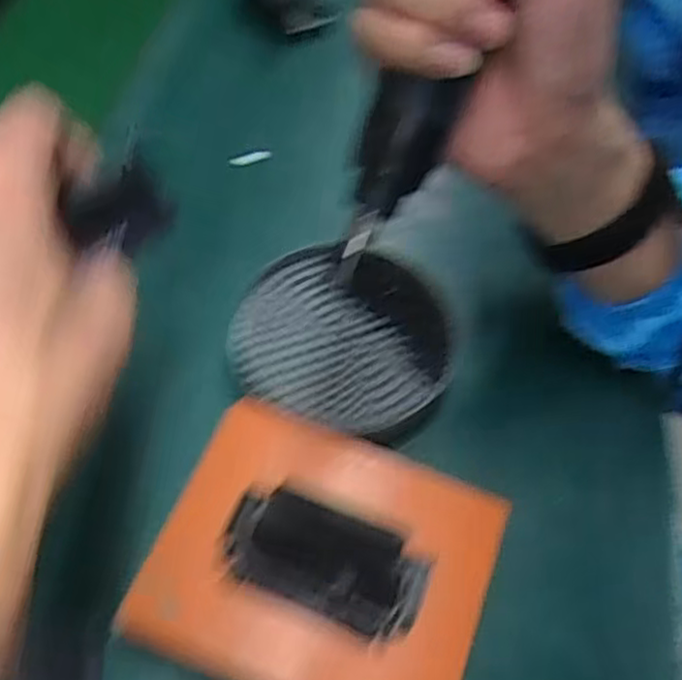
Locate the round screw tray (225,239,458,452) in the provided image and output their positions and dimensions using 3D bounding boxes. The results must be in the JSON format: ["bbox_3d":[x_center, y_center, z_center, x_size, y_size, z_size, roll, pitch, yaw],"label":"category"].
[{"bbox_3d":[0.000,-0.001,0.375,0.111,0.015,0.097,17,58,7],"label":"round screw tray"}]

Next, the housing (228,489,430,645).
[{"bbox_3d":[-0.007,0.096,0.313,0.086,0.015,0.044,19,58,9],"label":"housing"}]

